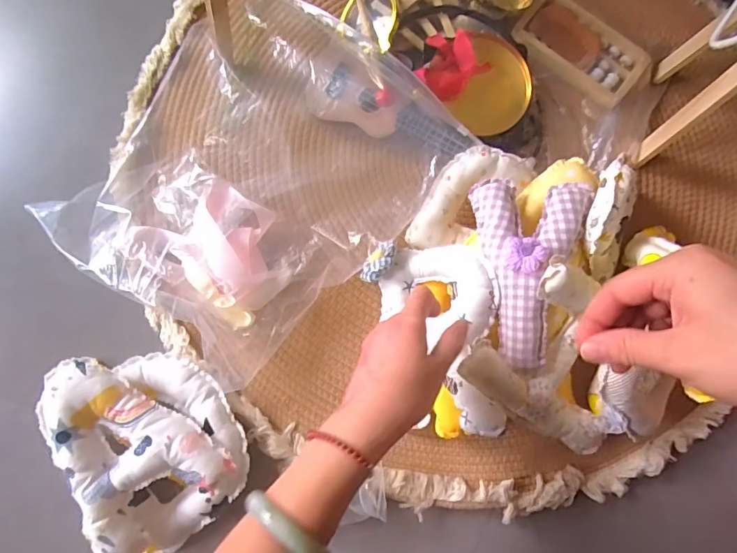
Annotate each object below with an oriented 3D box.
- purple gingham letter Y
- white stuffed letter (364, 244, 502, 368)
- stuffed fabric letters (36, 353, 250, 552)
[{"bbox_3d":[0.152,-0.006,0.465,0.105,0.047,0.182,8,81,0],"label":"purple gingham letter Y"},{"bbox_3d":[0.060,0.021,0.495,0.140,0.045,0.108,3,86,28],"label":"white stuffed letter"},{"bbox_3d":[-0.216,0.166,0.480,0.153,0.062,0.202,-25,84,-5],"label":"stuffed fabric letters"}]

